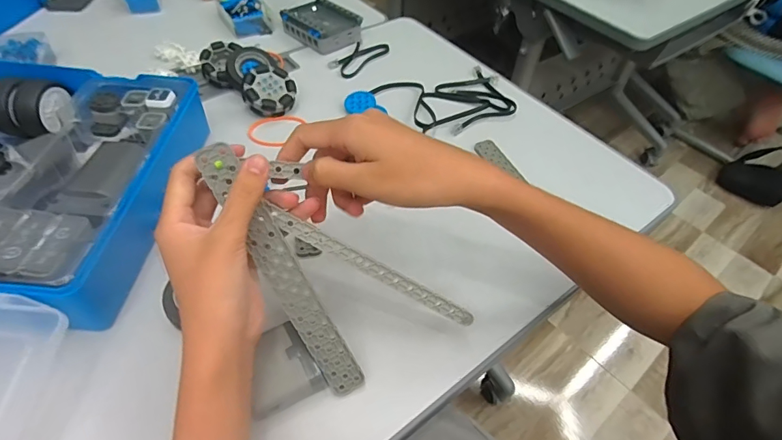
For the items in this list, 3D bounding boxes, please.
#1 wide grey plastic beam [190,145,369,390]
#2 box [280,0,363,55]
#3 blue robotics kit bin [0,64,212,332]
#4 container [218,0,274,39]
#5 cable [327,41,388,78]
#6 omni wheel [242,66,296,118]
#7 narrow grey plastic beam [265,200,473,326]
[{"bbox_3d":[-0.073,0.040,0.309,0.026,0.198,0.010,-34,15,-28],"label":"wide grey plastic beam"},{"bbox_3d":[-0.101,-0.293,0.662,0.116,0.032,0.078,36,56,24],"label":"box"},{"bbox_3d":[-0.392,-0.042,0.400,0.352,0.074,0.266,5,50,0],"label":"blue robotics kit bin"},{"bbox_3d":[-0.227,-0.320,0.682,0.068,0.039,0.085,-18,53,-18],"label":"container"},{"bbox_3d":[-0.045,-0.237,0.632,0.047,0.010,0.101,31,54,20],"label":"cable"},{"bbox_3d":[-0.149,-0.157,0.539,0.060,0.025,0.060,-7,75,-19],"label":"omni wheel"},{"bbox_3d":[-0.012,0.037,0.327,0.171,0.009,0.011,31,50,-11],"label":"narrow grey plastic beam"}]

